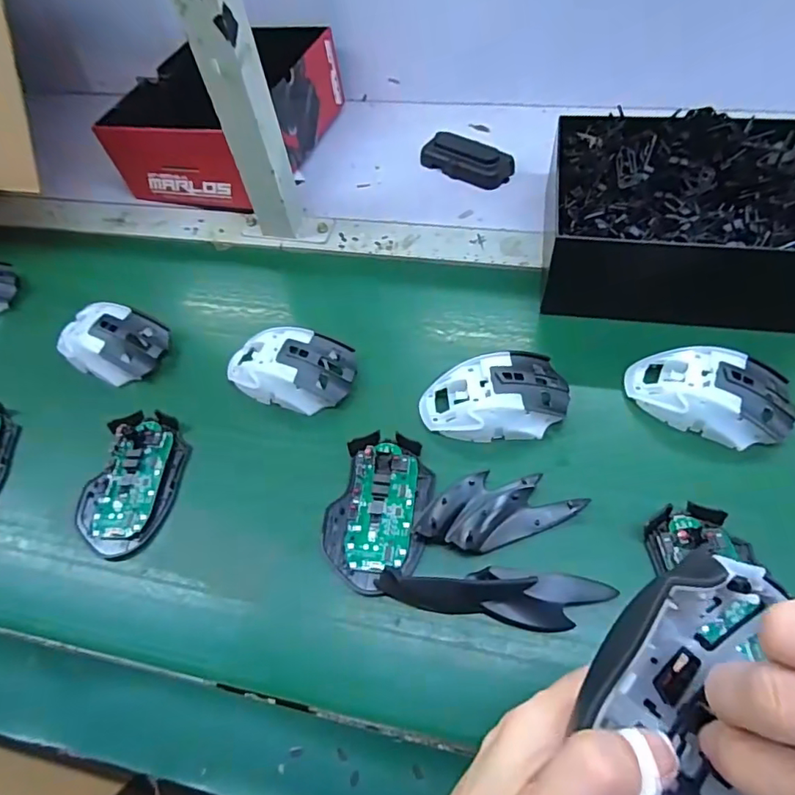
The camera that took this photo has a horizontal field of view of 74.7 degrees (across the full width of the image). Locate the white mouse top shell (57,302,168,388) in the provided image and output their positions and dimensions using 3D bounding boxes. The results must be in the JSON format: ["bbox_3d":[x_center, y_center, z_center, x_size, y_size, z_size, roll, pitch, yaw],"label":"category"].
[{"bbox_3d":[-0.267,-0.054,0.481,0.108,0.039,0.069,17,58,18],"label":"white mouse top shell"}]

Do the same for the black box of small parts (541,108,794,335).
[{"bbox_3d":[0.255,-0.163,0.468,0.229,0.099,0.186,7,55,12],"label":"black box of small parts"}]

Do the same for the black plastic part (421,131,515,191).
[{"bbox_3d":[0.079,-0.274,0.600,0.106,0.019,0.049,25,60,23],"label":"black plastic part"}]

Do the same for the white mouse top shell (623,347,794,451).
[{"bbox_3d":[0.242,-0.003,0.405,0.118,0.044,0.064,20,59,20],"label":"white mouse top shell"}]

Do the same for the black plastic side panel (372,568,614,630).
[{"bbox_3d":[0.059,0.127,0.338,0.143,0.026,0.031,5,55,10],"label":"black plastic side panel"}]

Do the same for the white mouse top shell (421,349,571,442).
[{"bbox_3d":[0.078,-0.001,0.415,0.113,0.035,0.065,-10,53,-1],"label":"white mouse top shell"}]

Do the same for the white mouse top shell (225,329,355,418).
[{"bbox_3d":[-0.094,-0.027,0.450,0.117,0.038,0.065,11,56,15],"label":"white mouse top shell"}]

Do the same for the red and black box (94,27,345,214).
[{"bbox_3d":[-0.205,-0.343,0.624,0.202,0.084,0.245,15,57,17],"label":"red and black box"}]

